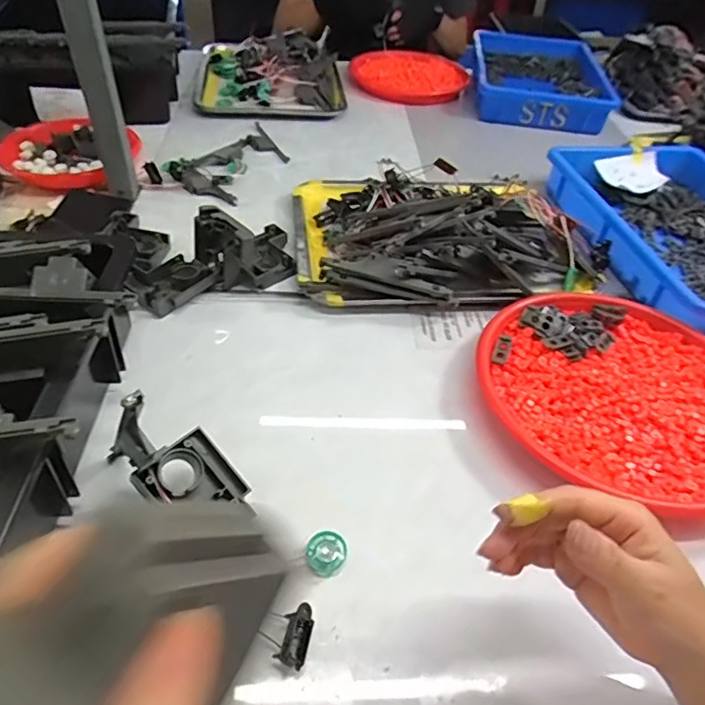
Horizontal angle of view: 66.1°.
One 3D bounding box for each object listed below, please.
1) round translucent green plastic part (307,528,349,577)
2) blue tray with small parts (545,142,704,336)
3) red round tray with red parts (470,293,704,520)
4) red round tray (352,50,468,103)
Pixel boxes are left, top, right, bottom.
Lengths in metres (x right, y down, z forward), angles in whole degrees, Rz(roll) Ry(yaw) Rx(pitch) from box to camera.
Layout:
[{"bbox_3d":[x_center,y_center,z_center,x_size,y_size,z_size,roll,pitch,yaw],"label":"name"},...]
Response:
[{"bbox_3d":[-0.017,0.142,0.384,0.028,0.014,0.031,29,49,22],"label":"round translucent green plastic part"},{"bbox_3d":[0.428,-0.158,0.696,0.263,0.059,0.366,-6,46,-11],"label":"blue tray with small parts"},{"bbox_3d":[0.245,0.040,0.501,0.255,0.037,0.244,4,46,-4],"label":"red round tray with red parts"},{"bbox_3d":[0.113,-0.566,1.080,0.226,0.036,0.235,3,45,-3],"label":"red round tray"}]

